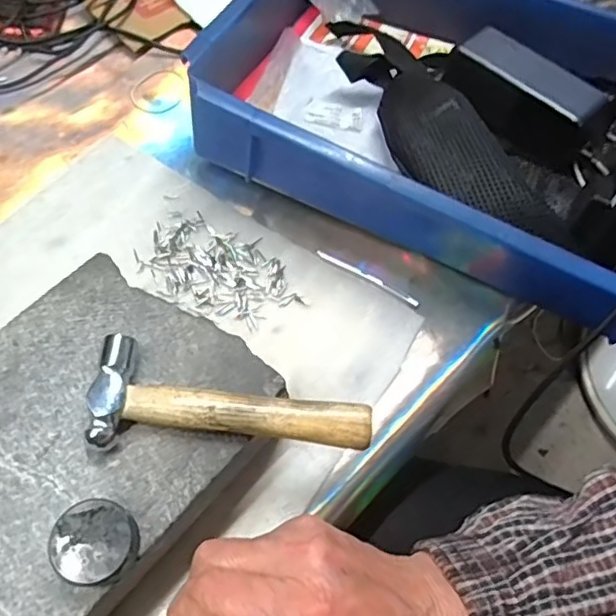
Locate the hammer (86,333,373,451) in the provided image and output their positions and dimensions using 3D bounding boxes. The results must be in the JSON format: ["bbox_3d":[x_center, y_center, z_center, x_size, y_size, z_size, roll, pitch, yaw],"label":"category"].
[{"bbox_3d":[-0.040,0.047,0.324,0.147,0.021,0.058,0,63,-4],"label":"hammer"}]

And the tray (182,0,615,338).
[{"bbox_3d":[0.144,-0.158,0.470,0.420,0.091,0.281,23,62,9],"label":"tray"}]

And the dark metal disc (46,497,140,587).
[{"bbox_3d":[-0.103,0.113,0.284,0.036,0.021,0.037,2,63,-4],"label":"dark metal disc"}]

